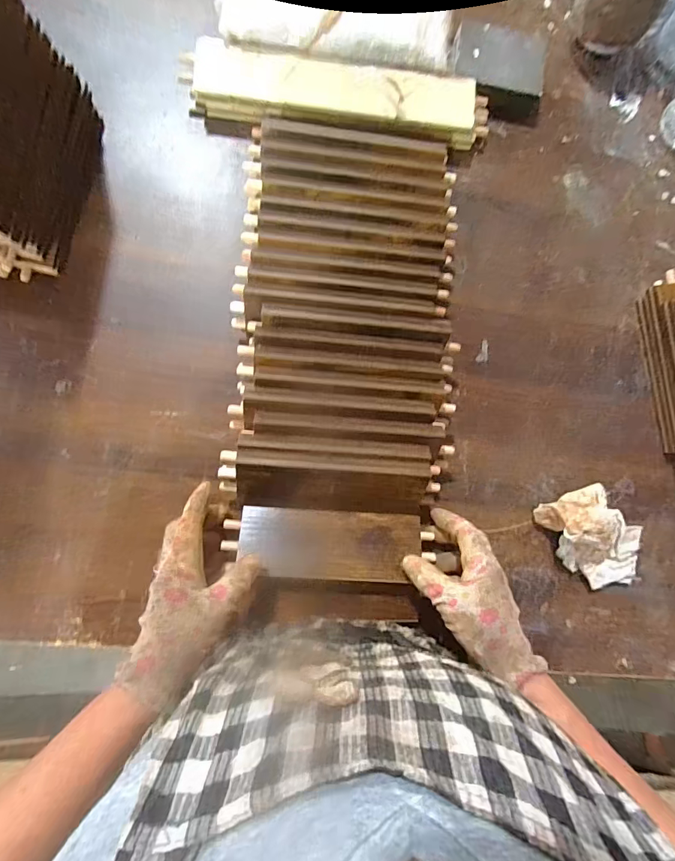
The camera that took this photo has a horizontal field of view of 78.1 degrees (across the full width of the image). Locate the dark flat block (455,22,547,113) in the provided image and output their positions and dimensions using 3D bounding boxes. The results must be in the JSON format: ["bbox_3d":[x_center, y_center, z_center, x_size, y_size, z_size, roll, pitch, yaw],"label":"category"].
[{"bbox_3d":[0.181,-0.401,0.464,0.104,0.030,0.070,7,86,-6],"label":"dark flat block"}]

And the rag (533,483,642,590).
[{"bbox_3d":[0.274,0.116,0.435,0.082,0.052,0.124,-31,91,-7],"label":"rag"}]

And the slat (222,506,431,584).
[{"bbox_3d":[-0.007,0.111,0.410,0.197,0.021,0.065,6,87,-6],"label":"slat"}]

